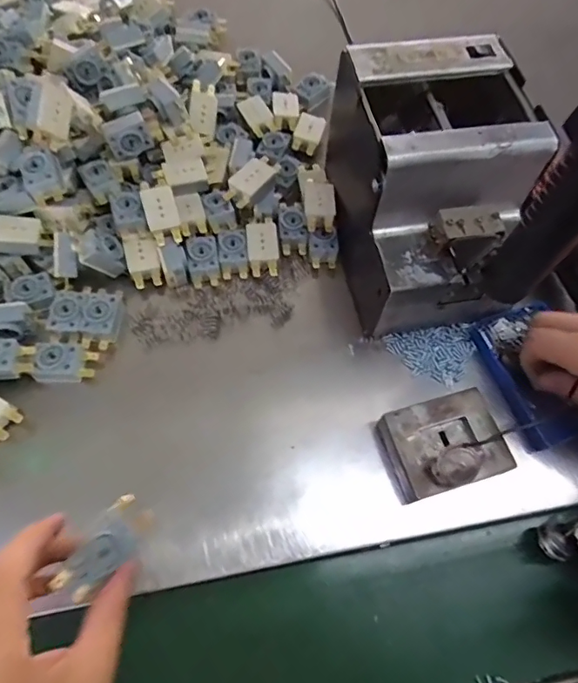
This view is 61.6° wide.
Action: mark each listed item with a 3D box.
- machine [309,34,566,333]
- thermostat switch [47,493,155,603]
[{"bbox_3d":[0.109,-0.122,0.387,0.127,0.138,0.186,-10,66,-7],"label":"machine"},{"bbox_3d":[-0.104,0.118,0.277,0.023,0.015,0.056,31,64,11],"label":"thermostat switch"}]

